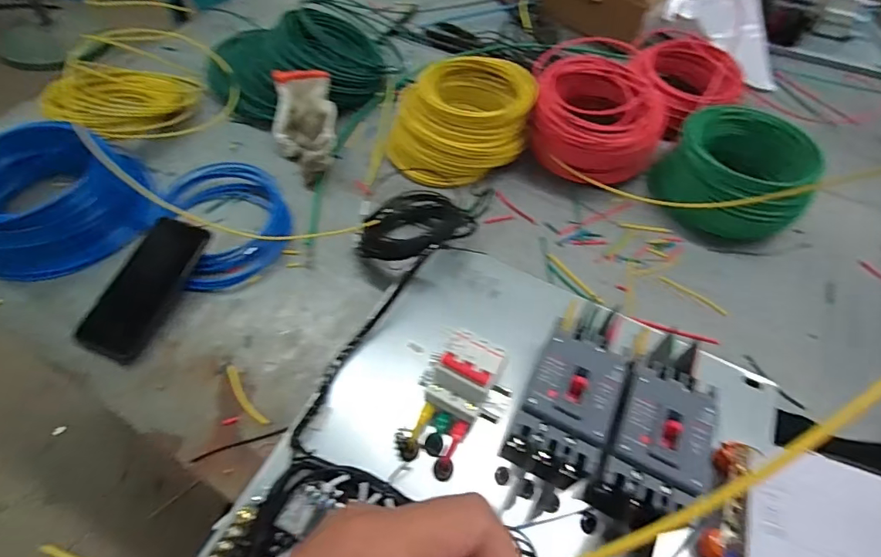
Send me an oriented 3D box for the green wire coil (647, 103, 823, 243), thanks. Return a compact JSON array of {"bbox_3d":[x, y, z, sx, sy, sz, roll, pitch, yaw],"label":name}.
[{"bbox_3d":[0.415,-0.148,0.651,0.203,0.100,0.177,-23,61,-20],"label":"green wire coil"}]

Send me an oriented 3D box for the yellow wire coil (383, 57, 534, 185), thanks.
[{"bbox_3d":[0.030,-0.223,0.677,0.183,0.100,0.176,3,55,-4],"label":"yellow wire coil"}]

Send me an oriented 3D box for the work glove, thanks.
[{"bbox_3d":[-0.190,-0.214,0.669,0.085,0.063,0.160,-9,57,-11],"label":"work glove"}]

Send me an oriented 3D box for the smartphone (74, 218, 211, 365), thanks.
[{"bbox_3d":[-0.333,0.008,0.535,0.073,0.011,0.167,17,65,0],"label":"smartphone"}]

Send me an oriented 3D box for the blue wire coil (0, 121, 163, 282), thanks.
[{"bbox_3d":[-0.471,-0.104,0.580,0.200,0.092,0.159,-29,63,-23],"label":"blue wire coil"}]

